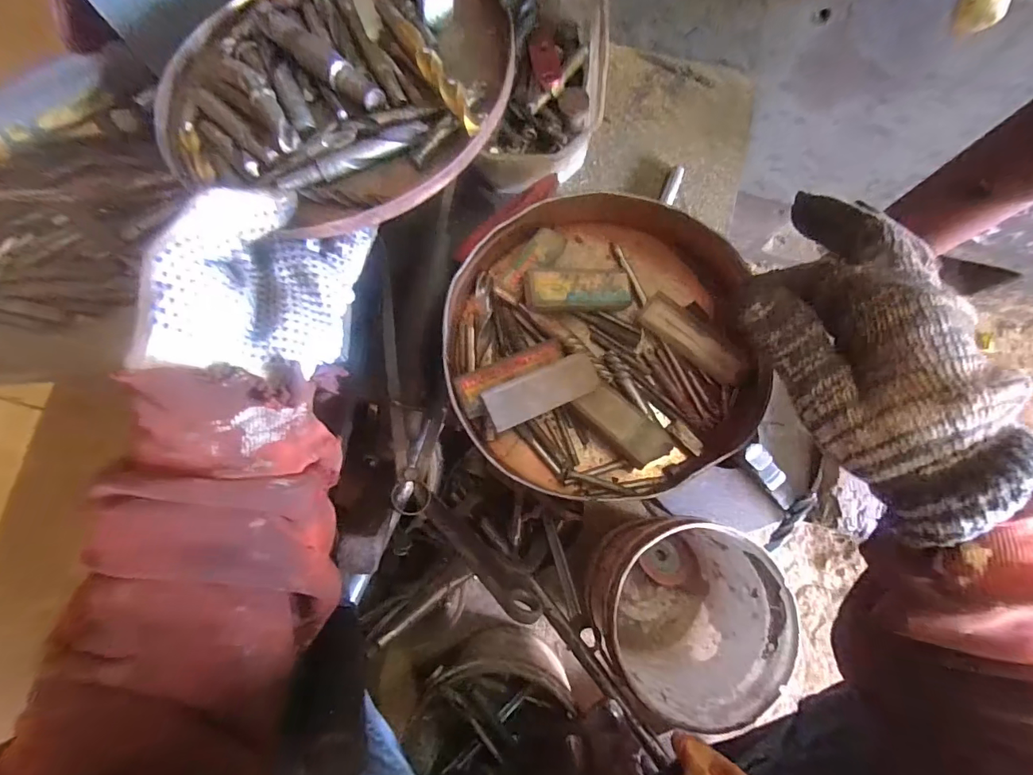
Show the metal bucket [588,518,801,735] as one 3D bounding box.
[{"bbox_3d":[0.194,0.261,0.561,0.196,0.191,0.193,0,79,1],"label":"metal bucket"}]

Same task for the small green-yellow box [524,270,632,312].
[{"bbox_3d":[0.043,-0.065,0.317,0.079,0.013,0.030,-2,79,-12],"label":"small green-yellow box"}]

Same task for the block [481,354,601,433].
[{"bbox_3d":[0.017,0.002,0.289,0.073,0.015,0.027,-23,80,-3],"label":"block"}]

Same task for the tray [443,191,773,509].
[{"bbox_3d":[0.056,-0.036,0.311,0.198,0.040,0.210,0,79,1],"label":"tray"}]

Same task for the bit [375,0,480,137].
[{"bbox_3d":[-0.050,-0.177,0.246,0.011,0.009,0.123,-29,68,-4],"label":"bit"}]

